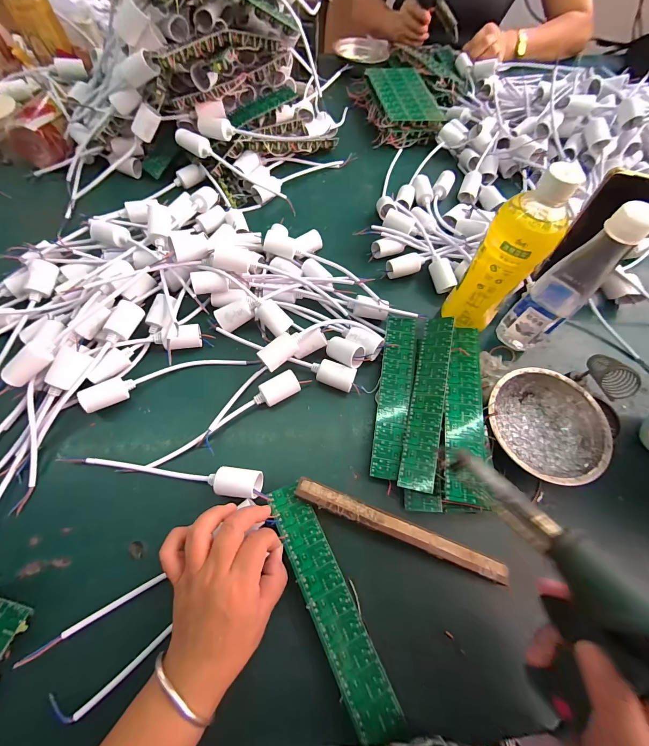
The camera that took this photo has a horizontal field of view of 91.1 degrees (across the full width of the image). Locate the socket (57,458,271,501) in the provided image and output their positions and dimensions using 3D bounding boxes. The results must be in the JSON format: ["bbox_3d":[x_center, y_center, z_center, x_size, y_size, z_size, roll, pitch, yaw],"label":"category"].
[{"bbox_3d":[-0.166,0.104,0.331,0.218,0.025,0.027,7,65,1],"label":"socket"}]

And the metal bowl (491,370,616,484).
[{"bbox_3d":[0.245,0.060,0.361,0.127,0.041,0.129,1,65,-2],"label":"metal bowl"}]

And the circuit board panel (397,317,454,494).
[{"bbox_3d":[0.116,0.027,0.357,0.038,0.006,0.200,1,65,34],"label":"circuit board panel"}]

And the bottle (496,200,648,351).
[{"bbox_3d":[0.268,-0.093,0.357,0.059,0.193,0.054,-33,71,-16],"label":"bottle"}]

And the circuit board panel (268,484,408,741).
[{"bbox_3d":[0.004,0.206,0.291,0.040,0.004,0.206,-22,67,-19],"label":"circuit board panel"}]

